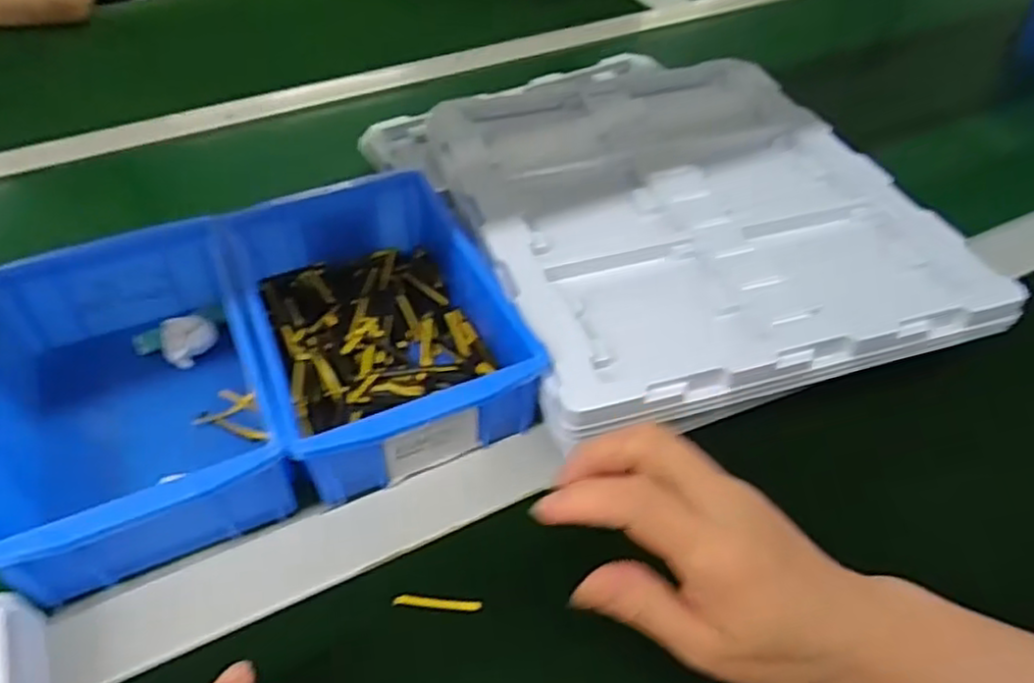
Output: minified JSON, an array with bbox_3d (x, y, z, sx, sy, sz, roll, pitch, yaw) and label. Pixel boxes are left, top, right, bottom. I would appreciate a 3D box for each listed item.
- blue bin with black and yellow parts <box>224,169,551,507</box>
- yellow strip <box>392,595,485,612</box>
[{"bbox_3d":[-0.083,-0.014,0.420,0.134,0.061,0.192,-19,50,-17],"label":"blue bin with black and yellow parts"},{"bbox_3d":[-0.037,0.123,0.334,0.042,0.004,0.005,4,46,4],"label":"yellow strip"}]

